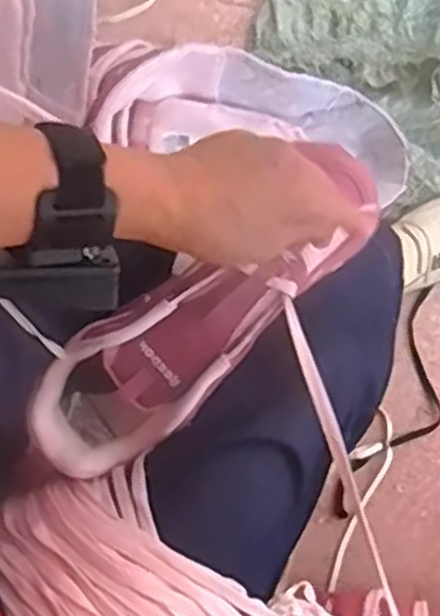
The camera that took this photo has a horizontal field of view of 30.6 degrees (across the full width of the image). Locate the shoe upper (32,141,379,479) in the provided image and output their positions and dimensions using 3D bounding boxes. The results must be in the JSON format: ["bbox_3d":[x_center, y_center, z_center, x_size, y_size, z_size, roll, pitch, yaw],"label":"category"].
[{"bbox_3d":[-0.008,0.000,0.485,0.254,0.063,0.085,-40,82,-2],"label":"shoe upper"}]

